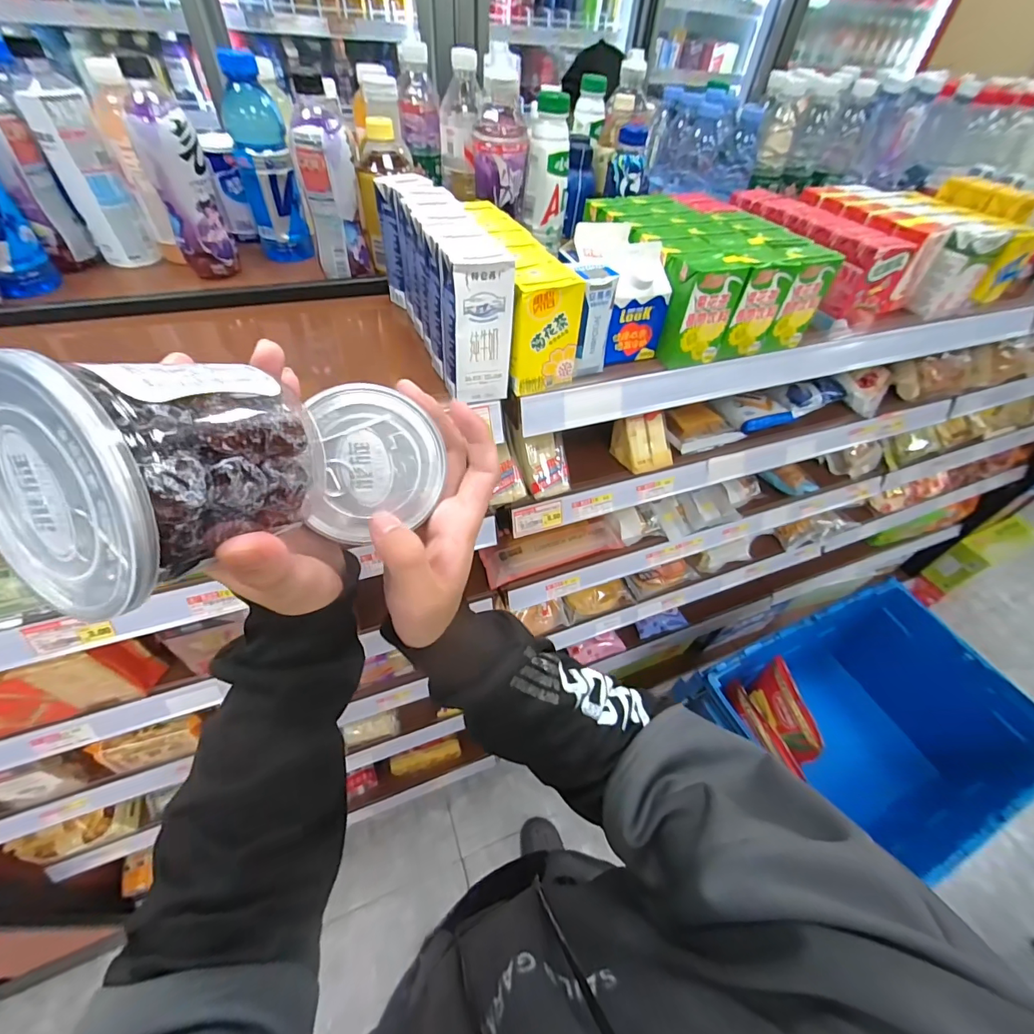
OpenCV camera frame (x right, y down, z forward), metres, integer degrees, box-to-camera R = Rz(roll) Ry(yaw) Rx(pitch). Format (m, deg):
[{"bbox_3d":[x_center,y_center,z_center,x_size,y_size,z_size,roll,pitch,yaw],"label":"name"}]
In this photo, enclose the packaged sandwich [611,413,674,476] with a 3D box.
[{"bbox_3d":[0.184,-0.107,0.641,0.076,0.057,0.064,-16,53,-18],"label":"packaged sandwich"}]

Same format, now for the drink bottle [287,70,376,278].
[{"bbox_3d":[-0.214,-0.371,0.525,0.060,0.163,0.055,6,49,-1],"label":"drink bottle"}]

